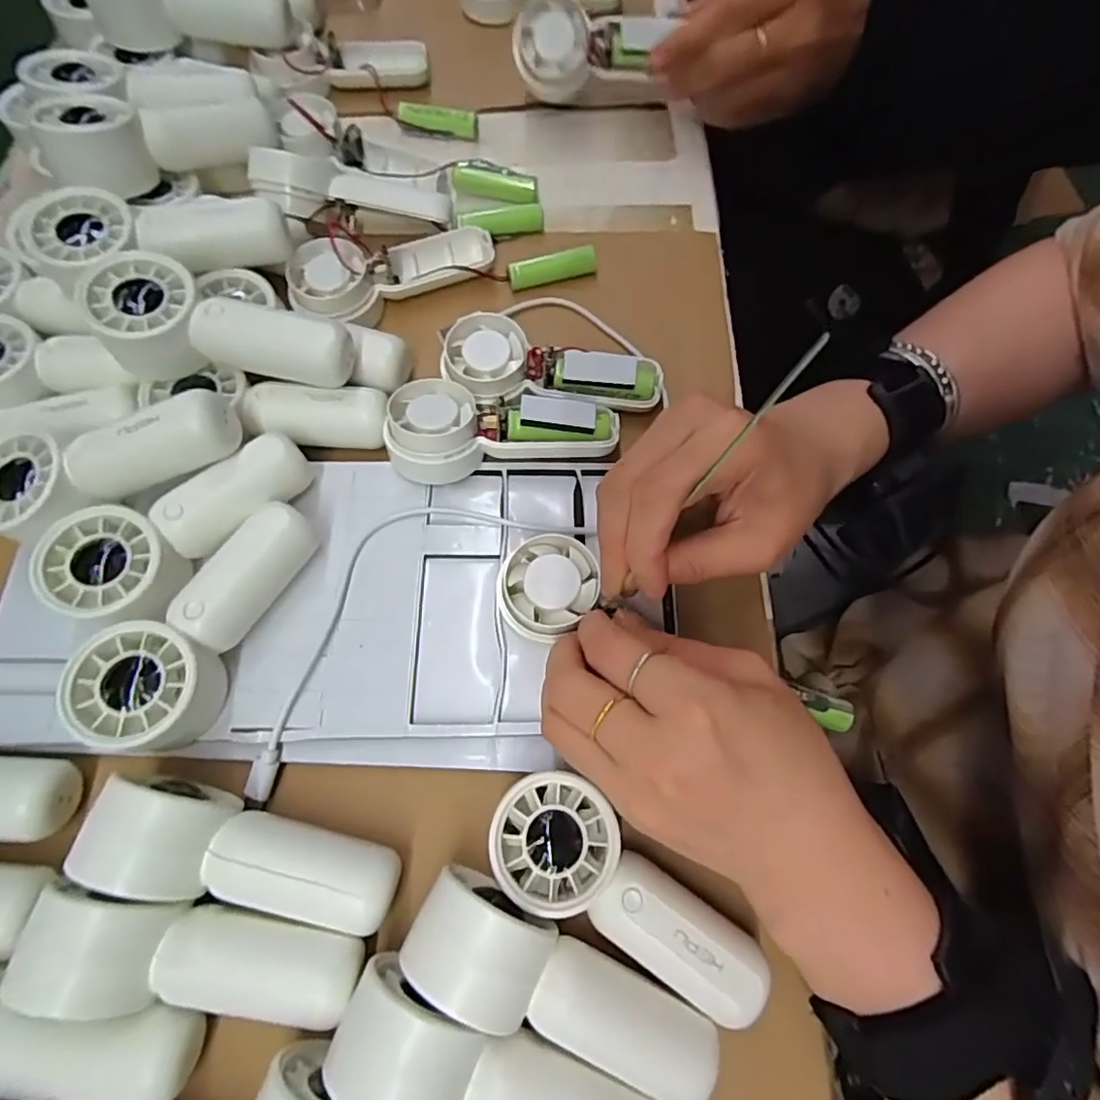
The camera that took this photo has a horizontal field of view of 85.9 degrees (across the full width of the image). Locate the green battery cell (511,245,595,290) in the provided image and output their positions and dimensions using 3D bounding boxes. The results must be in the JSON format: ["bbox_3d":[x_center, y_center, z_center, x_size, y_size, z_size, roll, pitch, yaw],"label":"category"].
[{"bbox_3d":[0.001,-0.159,0.334,0.049,0.015,0.010,-12,71,-4],"label":"green battery cell"}]

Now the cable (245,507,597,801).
[{"bbox_3d":[-0.071,0.022,0.265,0.182,0.004,0.067,-40,75,-12],"label":"cable"}]

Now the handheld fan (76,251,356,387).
[{"bbox_3d":[-0.148,-0.099,0.270,0.111,0.033,0.046,11,70,-8],"label":"handheld fan"}]

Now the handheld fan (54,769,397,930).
[{"bbox_3d":[-0.113,0.114,0.223,0.107,0.044,0.032,19,71,-7],"label":"handheld fan"}]

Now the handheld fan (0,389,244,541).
[{"bbox_3d":[-0.189,-0.034,0.249,0.112,0.027,0.045,-11,71,-3],"label":"handheld fan"}]

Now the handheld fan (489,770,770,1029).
[{"bbox_3d":[0.028,0.125,0.219,0.106,0.029,0.042,30,73,11],"label":"handheld fan"}]

